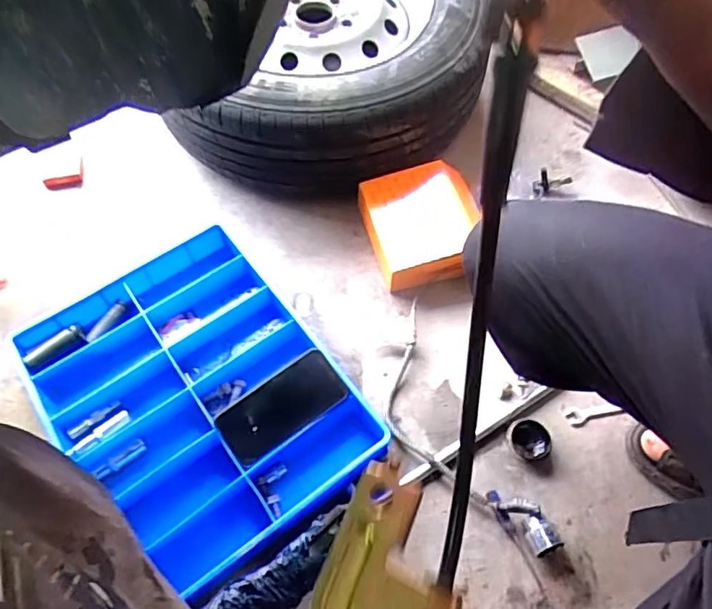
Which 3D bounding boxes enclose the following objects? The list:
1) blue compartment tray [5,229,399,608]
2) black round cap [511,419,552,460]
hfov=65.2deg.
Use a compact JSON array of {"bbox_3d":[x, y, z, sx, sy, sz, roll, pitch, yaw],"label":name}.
[{"bbox_3d":[-0.216,0.120,0.756,0.345,0.071,0.455,-36,67,-20],"label":"blue compartment tray"},{"bbox_3d":[0.239,0.184,0.759,0.052,0.010,0.049,1,60,-1],"label":"black round cap"}]

